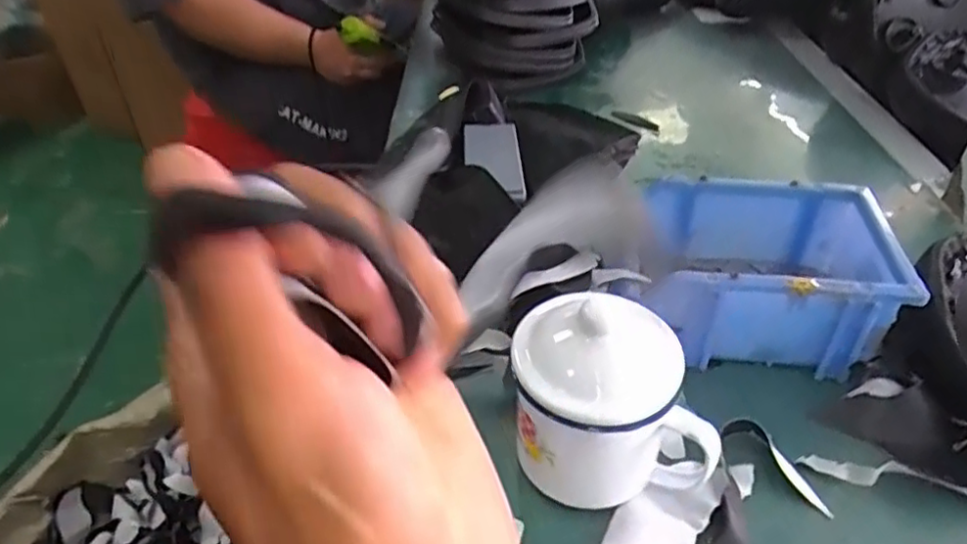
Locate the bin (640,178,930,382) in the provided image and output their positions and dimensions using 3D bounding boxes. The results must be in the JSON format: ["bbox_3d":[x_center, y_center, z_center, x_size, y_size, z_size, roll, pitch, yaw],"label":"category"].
[{"bbox_3d":[0.180,-0.002,0.447,0.168,0.069,0.125,3,40,5],"label":"bin"}]

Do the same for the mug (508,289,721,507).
[{"bbox_3d":[0.065,0.065,0.345,0.096,0.110,0.077,-2,40,-1],"label":"mug"}]

